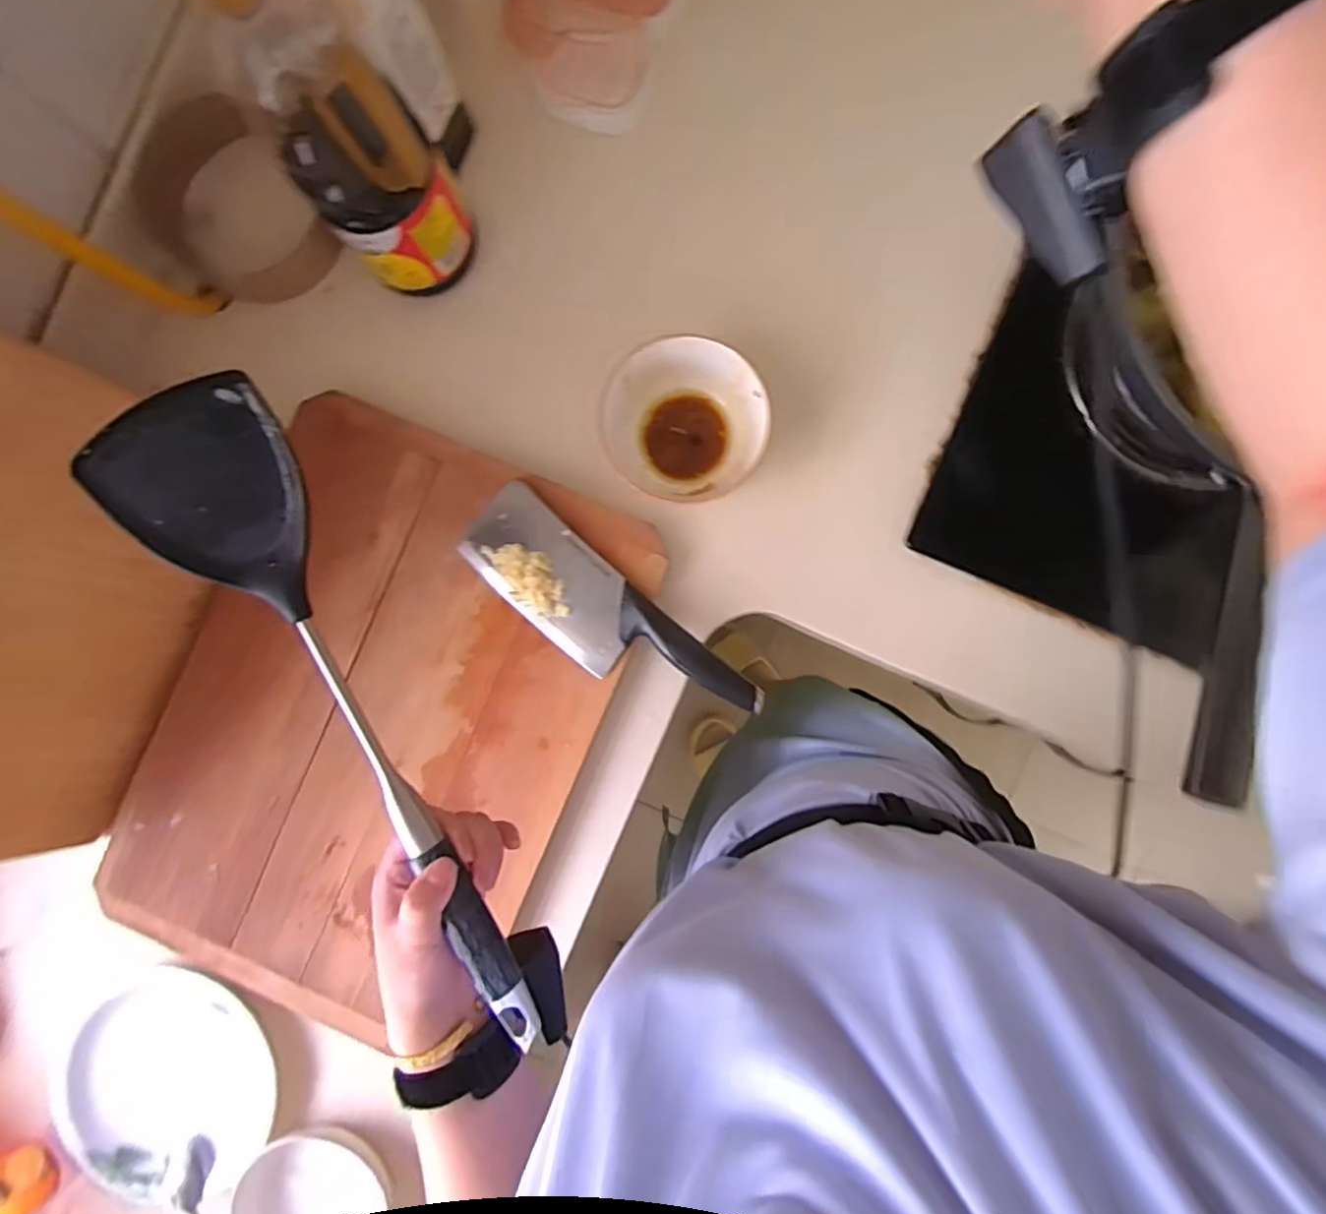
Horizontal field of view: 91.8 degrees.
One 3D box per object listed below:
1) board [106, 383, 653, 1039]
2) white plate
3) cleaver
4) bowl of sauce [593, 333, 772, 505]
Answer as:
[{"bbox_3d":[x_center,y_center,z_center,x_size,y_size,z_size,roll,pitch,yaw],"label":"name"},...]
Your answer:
[{"bbox_3d":[-0.232,0.092,0.531,0.338,0.022,0.464,24,90,3],"label":"board"},{"bbox_3d":[-0.411,0.402,0.540,0.174,0.035,0.173,0,89,2],"label":"white plate"},{"bbox_3d":[-0.048,0.011,0.517,0.260,0.022,0.080,41,91,2],"label":"cleaver"},{"bbox_3d":[0.018,-0.145,0.524,0.126,0.081,0.115,0,89,2],"label":"bowl of sauce"}]

